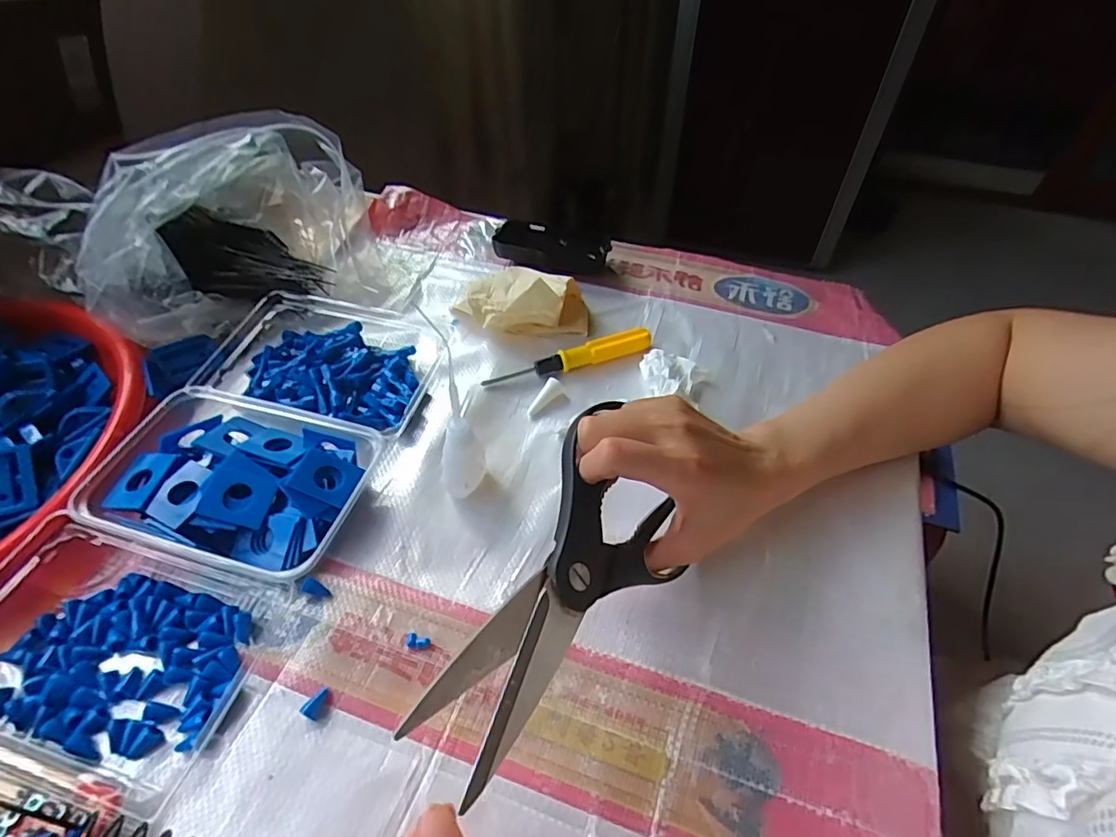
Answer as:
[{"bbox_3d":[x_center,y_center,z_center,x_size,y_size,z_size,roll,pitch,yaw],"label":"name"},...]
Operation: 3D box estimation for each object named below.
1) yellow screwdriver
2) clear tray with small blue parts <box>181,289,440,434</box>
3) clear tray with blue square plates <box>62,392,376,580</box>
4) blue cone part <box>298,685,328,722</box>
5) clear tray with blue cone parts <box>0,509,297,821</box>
[{"bbox_3d":[0.010,-0.049,0.465,0.141,0.018,0.014,-16,52,-13],"label":"yellow screwdriver"},{"bbox_3d":[-0.188,-0.049,0.457,0.177,0.034,0.122,13,51,10],"label":"clear tray with small blue parts"},{"bbox_3d":[-0.209,0.043,0.377,0.158,0.035,0.109,12,51,10],"label":"clear tray with blue square plates"},{"bbox_3d":[-0.131,0.153,0.309,0.010,0.006,0.016,16,52,13],"label":"blue cone part"},{"bbox_3d":[-0.258,0.123,0.313,0.170,0.030,0.119,11,51,9],"label":"clear tray with blue cone parts"}]

